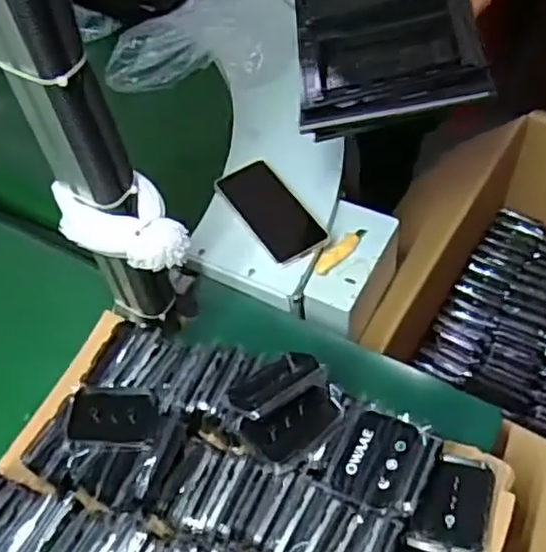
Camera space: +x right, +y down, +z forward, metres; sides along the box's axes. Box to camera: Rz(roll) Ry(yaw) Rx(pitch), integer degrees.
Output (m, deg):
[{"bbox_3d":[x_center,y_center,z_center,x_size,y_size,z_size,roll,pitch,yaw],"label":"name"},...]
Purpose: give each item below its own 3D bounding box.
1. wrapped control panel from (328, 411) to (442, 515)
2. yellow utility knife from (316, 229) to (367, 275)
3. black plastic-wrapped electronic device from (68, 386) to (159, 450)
[{"bbox_3d":[0.101,0.169,0.607,0.080,0.017,0.084,21,60,18],"label":"wrapped control panel"},{"bbox_3d":[0.086,-0.032,0.833,0.081,0.014,0.022,-37,60,-19],"label":"yellow utility knife"},{"bbox_3d":[-0.158,0.138,0.663,0.086,0.010,0.059,2,56,7],"label":"black plastic-wrapped electronic device"}]

